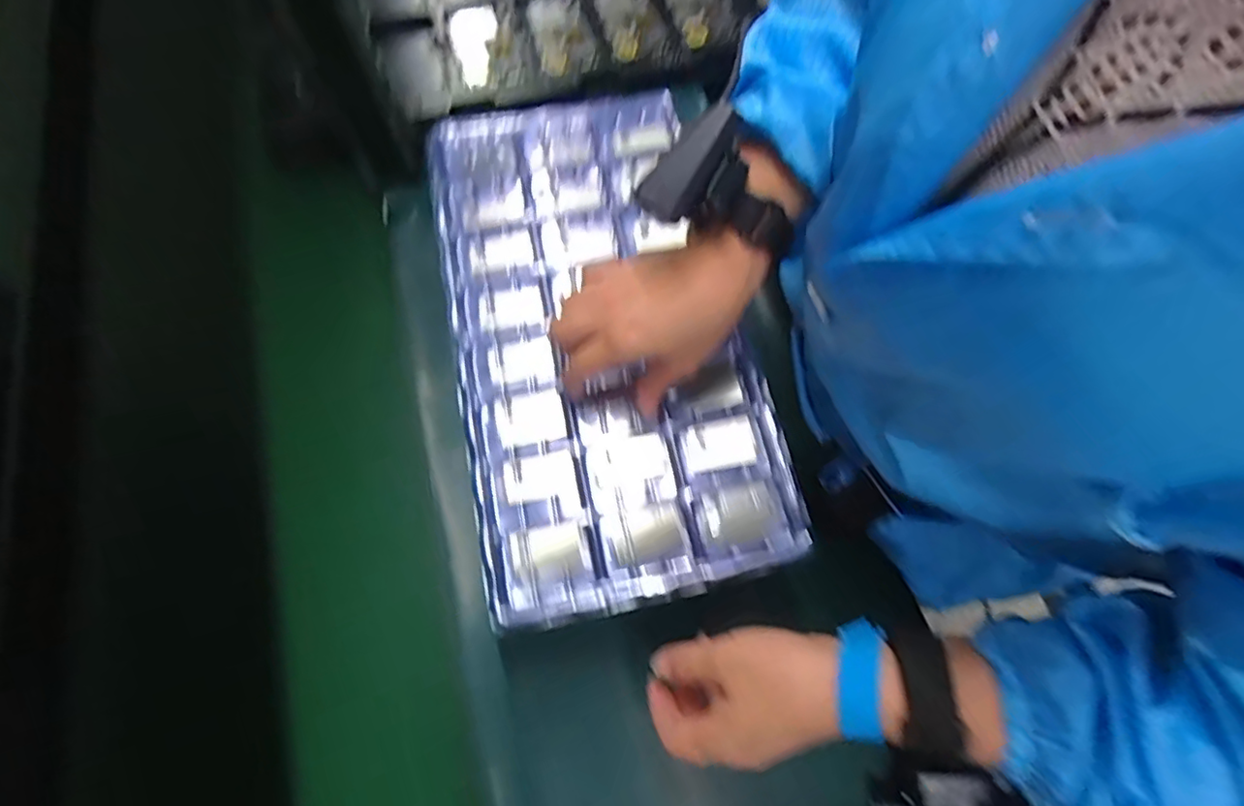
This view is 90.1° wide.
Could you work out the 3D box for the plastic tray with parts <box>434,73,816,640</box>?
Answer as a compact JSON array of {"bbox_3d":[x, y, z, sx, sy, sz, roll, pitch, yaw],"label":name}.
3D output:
[{"bbox_3d":[-0.024,-0.057,0.454,0.209,0.027,0.396,-15,71,-5],"label":"plastic tray with parts"}]

